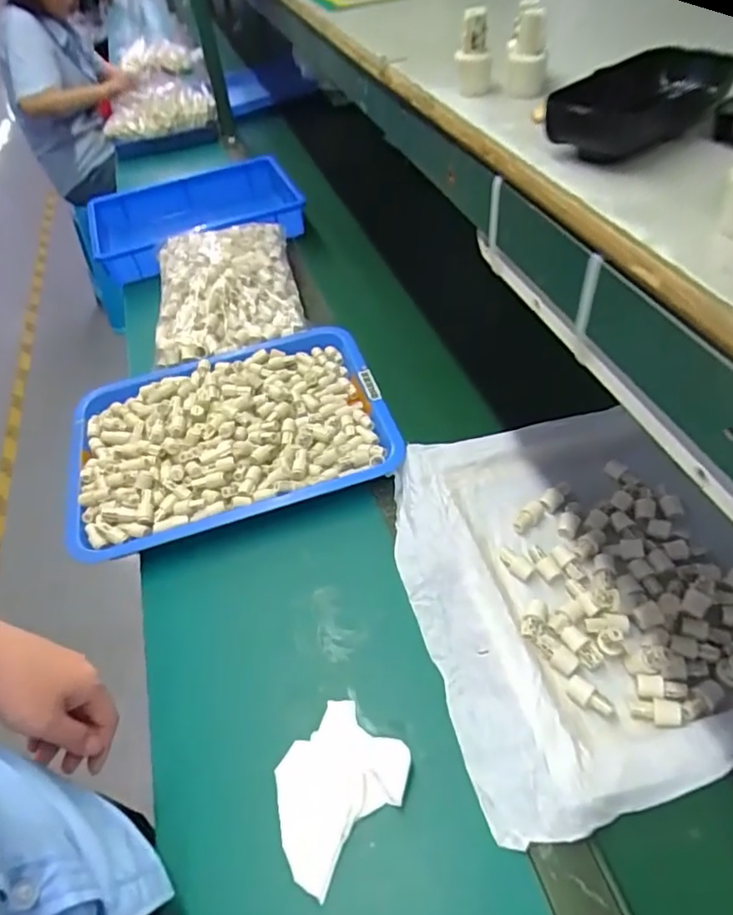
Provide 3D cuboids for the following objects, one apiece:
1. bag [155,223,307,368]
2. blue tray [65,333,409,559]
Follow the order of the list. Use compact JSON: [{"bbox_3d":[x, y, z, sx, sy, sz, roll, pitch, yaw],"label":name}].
[{"bbox_3d":[-0.247,-0.304,1.045,0.241,0.073,0.311,-12,47,-5],"label":"bag"},{"bbox_3d":[-0.197,-0.042,0.856,0.439,0.038,0.340,-14,47,-9],"label":"blue tray"}]

